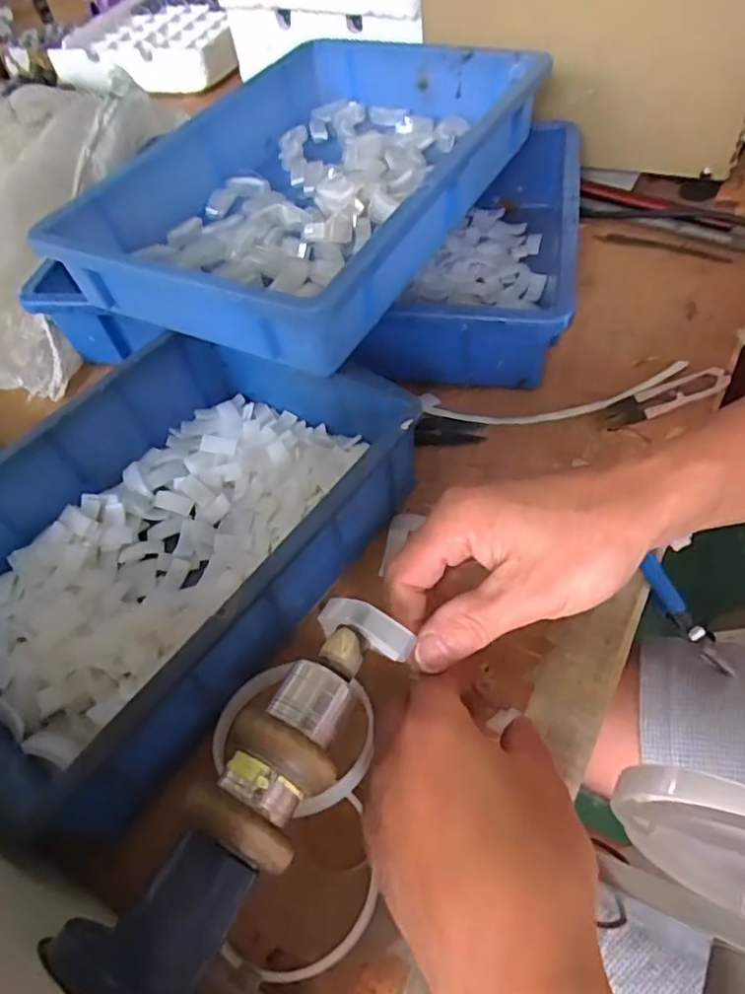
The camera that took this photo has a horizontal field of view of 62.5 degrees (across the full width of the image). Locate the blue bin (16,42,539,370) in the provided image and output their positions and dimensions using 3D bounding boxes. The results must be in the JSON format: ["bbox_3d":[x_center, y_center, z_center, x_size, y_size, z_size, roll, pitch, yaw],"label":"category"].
[{"bbox_3d":[-0.056,-0.257,0.485,0.277,0.063,0.368,20,58,23],"label":"blue bin"}]

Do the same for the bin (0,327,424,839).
[{"bbox_3d":[-0.130,0.019,0.370,0.199,0.080,0.276,28,61,27],"label":"bin"}]

